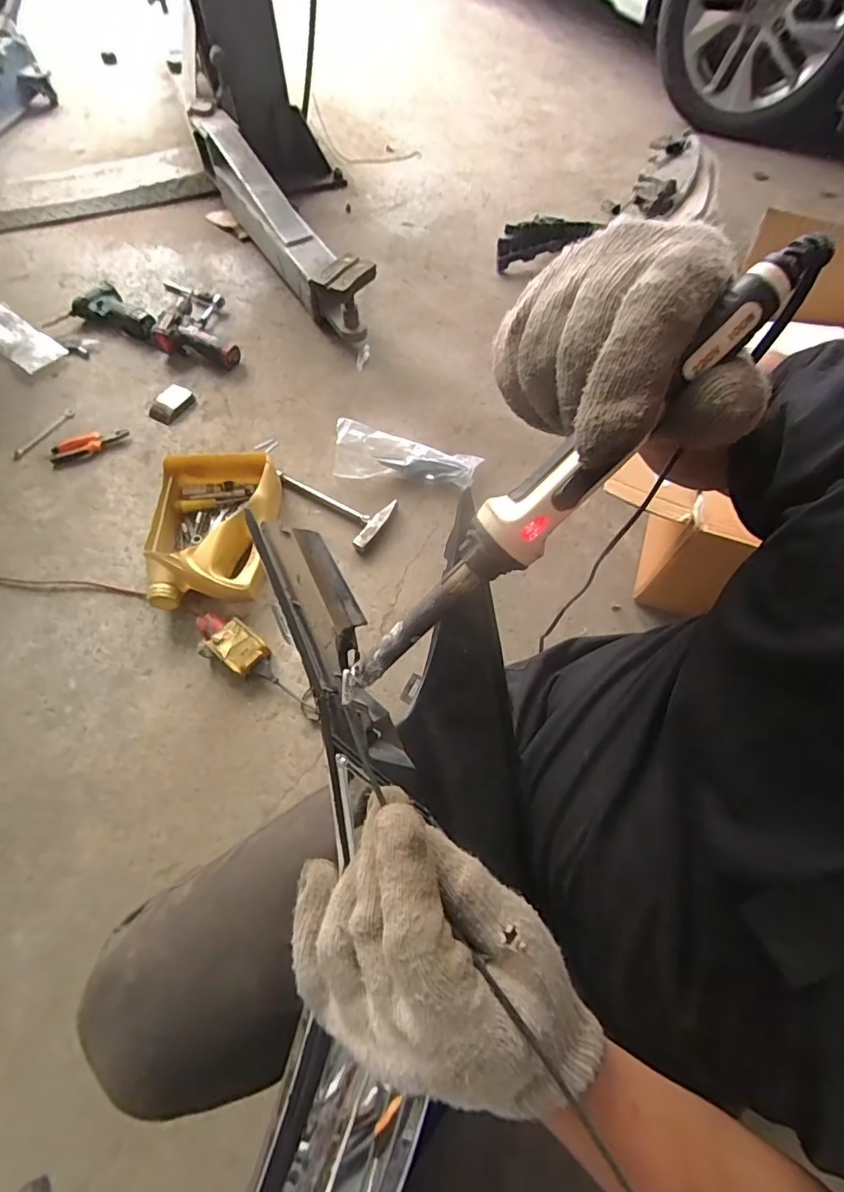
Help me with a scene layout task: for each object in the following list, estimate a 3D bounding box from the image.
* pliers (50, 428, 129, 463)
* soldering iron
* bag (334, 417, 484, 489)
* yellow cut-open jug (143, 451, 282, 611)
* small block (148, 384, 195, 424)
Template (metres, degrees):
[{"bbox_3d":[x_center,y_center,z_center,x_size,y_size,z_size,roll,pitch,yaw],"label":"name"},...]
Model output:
[{"bbox_3d":[-0.695,-0.319,1.050,0.151,0.019,0.045,-23,66,-13],"label":"pliers"},{"bbox_3d":[0.043,-0.032,0.190,0.231,0.019,0.025,-44,66,21],"label":"soldering iron"},{"bbox_3d":[-0.031,-0.276,1.005,0.289,0.088,0.074,7,63,2],"label":"bag"},{"bbox_3d":[-0.373,-0.118,0.914,0.214,0.090,0.292,-3,63,-3],"label":"yellow cut-open jug"},{"bbox_3d":[-0.553,-0.423,1.106,0.060,0.021,0.095,27,65,12],"label":"small block"}]

